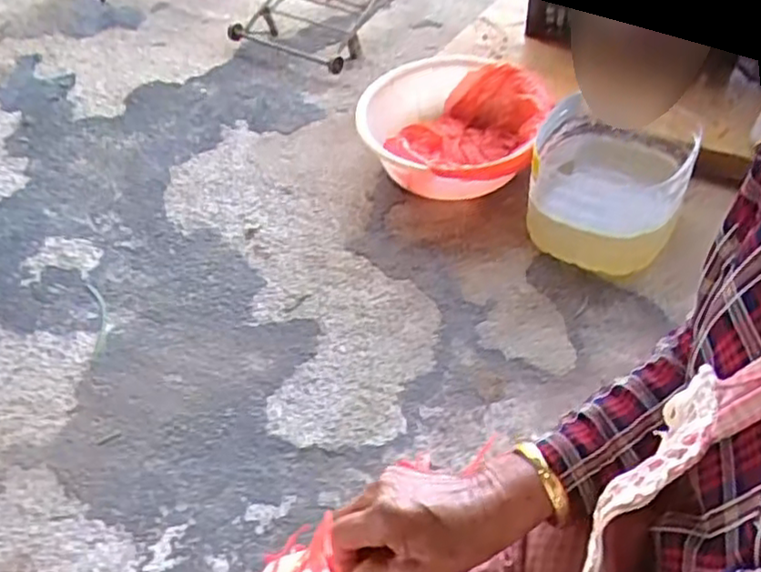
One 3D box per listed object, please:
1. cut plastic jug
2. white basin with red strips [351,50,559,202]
[{"bbox_3d":[0.388,-0.171,1.201,0.242,0.197,0.235,14,52,17],"label":"cut plastic jug"},{"bbox_3d":[0.146,-0.322,1.385,0.348,0.141,0.351,-3,49,3],"label":"white basin with red strips"}]

